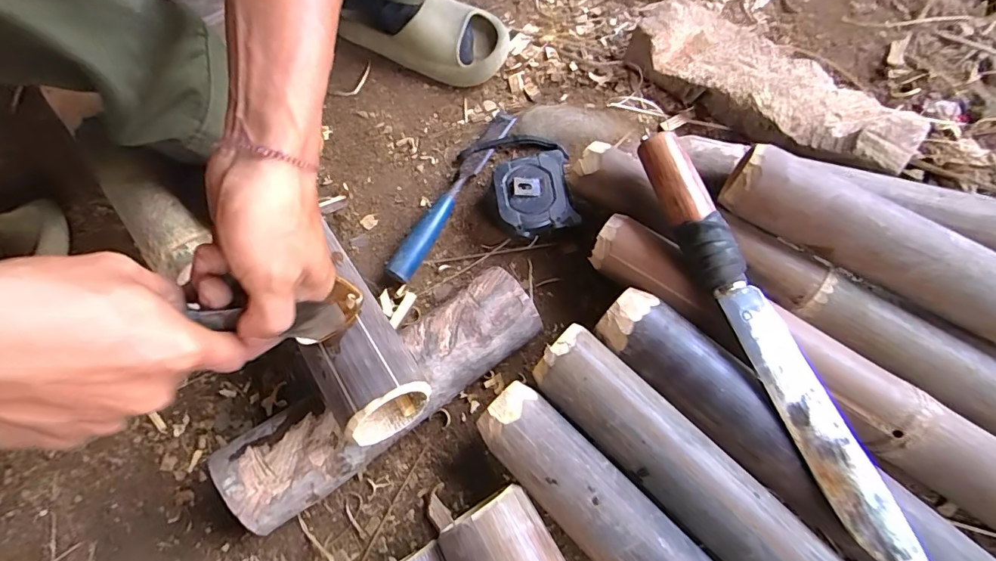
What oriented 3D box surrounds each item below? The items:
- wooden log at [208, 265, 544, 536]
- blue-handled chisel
[{"bbox_3d":[-0.088,0.089,0.379,0.270,0.062,0.071,-36,70,-12],"label":"wooden log"},{"bbox_3d":[-0.046,-0.093,0.479,0.026,0.025,0.226,25,71,13],"label":"blue-handled chisel"}]

